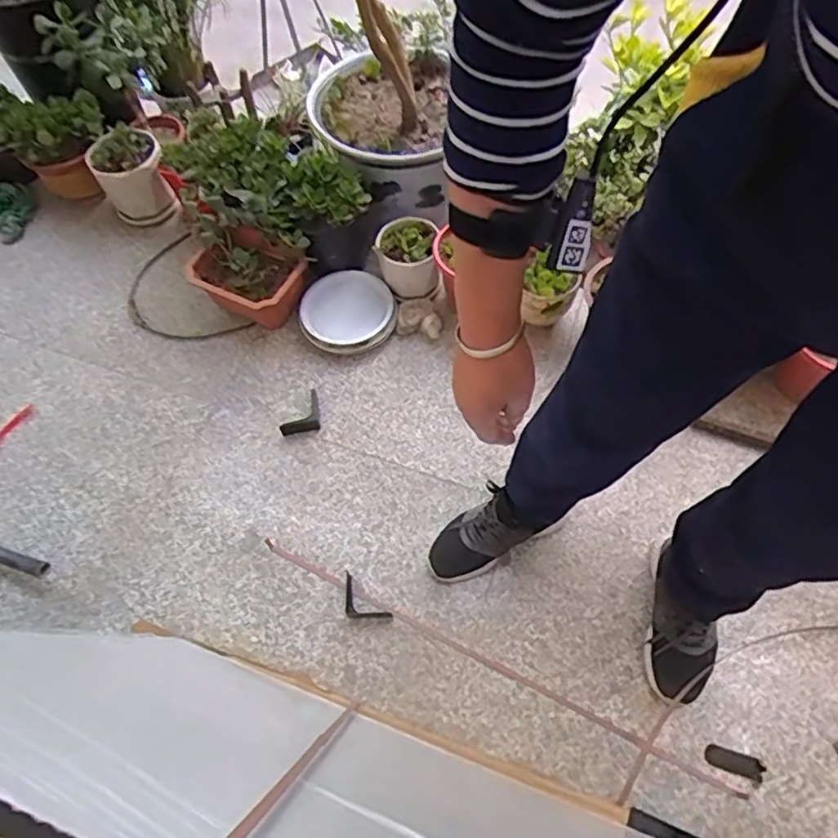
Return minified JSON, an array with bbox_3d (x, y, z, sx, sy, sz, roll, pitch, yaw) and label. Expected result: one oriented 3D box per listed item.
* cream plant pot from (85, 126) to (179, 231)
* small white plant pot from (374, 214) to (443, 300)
[{"bbox_3d":[-0.667,-0.566,1.473,0.157,0.169,0.141,-28,63,-12],"label":"cream plant pot"},{"bbox_3d":[-0.022,-0.337,1.313,0.128,0.101,0.152,-4,61,1],"label":"small white plant pot"}]

